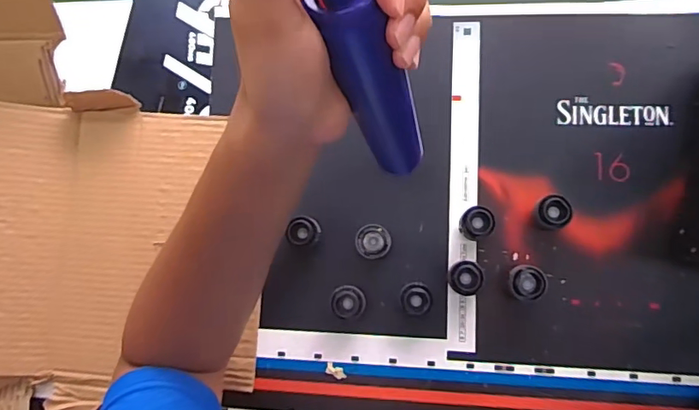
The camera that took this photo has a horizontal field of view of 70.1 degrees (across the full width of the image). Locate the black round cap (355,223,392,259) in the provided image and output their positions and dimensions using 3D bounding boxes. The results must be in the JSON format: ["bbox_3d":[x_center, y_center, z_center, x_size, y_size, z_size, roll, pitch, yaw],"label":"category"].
[{"bbox_3d":[0.021,0.032,0.436,0.030,0.016,0.029,-1,83,5],"label":"black round cap"}]

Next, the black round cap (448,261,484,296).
[{"bbox_3d":[0.097,0.062,0.422,0.026,0.027,0.028,-1,83,5],"label":"black round cap"}]

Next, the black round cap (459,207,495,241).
[{"bbox_3d":[0.108,0.016,0.429,0.026,0.023,0.028,-1,83,5],"label":"black round cap"}]

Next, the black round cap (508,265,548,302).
[{"bbox_3d":[0.149,0.066,0.419,0.033,0.022,0.029,6,83,6],"label":"black round cap"}]

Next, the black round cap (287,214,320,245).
[{"bbox_3d":[-0.040,0.023,0.442,0.028,0.019,0.025,-7,82,4],"label":"black round cap"}]

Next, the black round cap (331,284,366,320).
[{"bbox_3d":[0.000,0.085,0.434,0.028,0.019,0.028,-1,83,5],"label":"black round cap"}]

